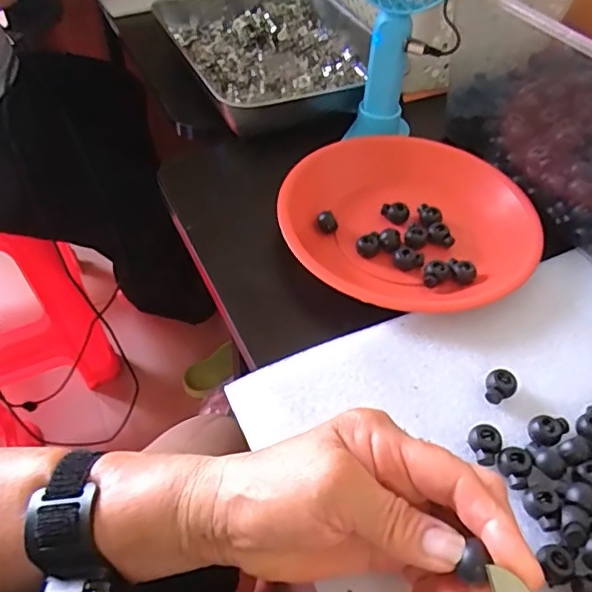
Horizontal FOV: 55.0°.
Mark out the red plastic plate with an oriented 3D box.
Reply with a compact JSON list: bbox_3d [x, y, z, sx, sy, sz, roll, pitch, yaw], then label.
[{"bbox_3d":[0.092,-0.060,0.451,0.194,0.050,0.173,35,56,25],"label":"red plastic plate"}]

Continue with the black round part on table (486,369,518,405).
[{"bbox_3d":[0.124,0.056,0.345,0.017,0.011,0.020,30,54,22],"label":"black round part on table"}]

